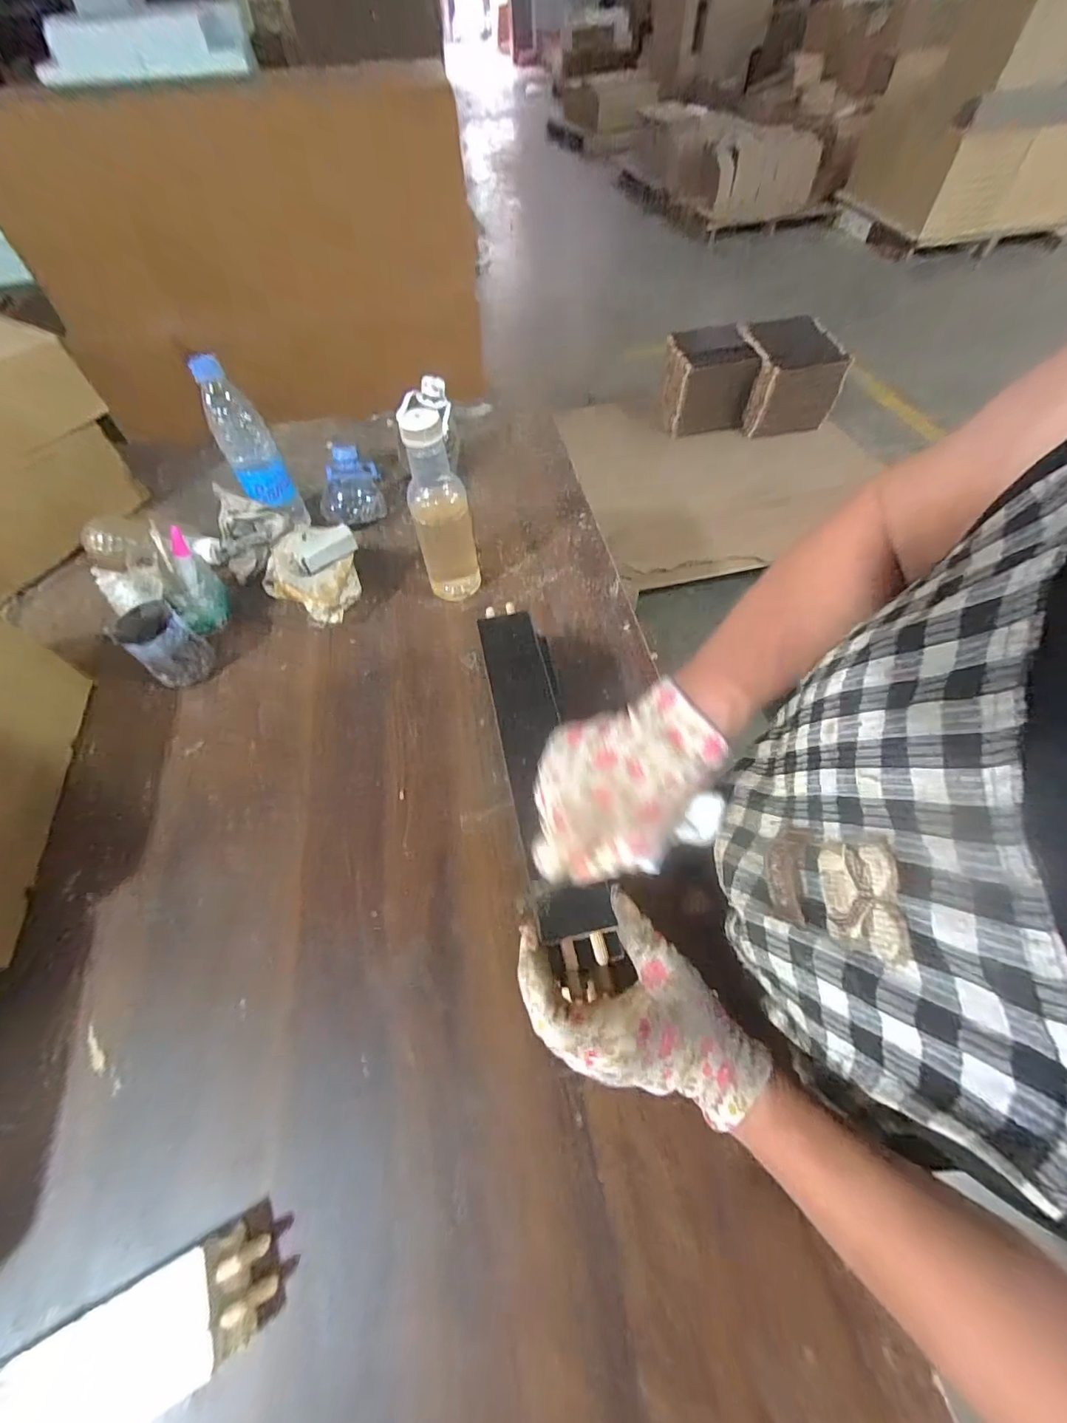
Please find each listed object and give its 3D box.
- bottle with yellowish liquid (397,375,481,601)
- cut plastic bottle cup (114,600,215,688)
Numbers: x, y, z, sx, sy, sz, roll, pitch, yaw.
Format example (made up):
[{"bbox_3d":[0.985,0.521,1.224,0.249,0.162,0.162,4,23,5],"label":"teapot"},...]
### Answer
[{"bbox_3d":[-0.105,-0.230,0.548,0.065,0.218,0.063,-11,58,-5],"label":"bottle with yellowish liquid"},{"bbox_3d":[-0.409,-0.073,0.542,0.065,0.081,0.063,-1,58,1],"label":"cut plastic bottle cup"}]

